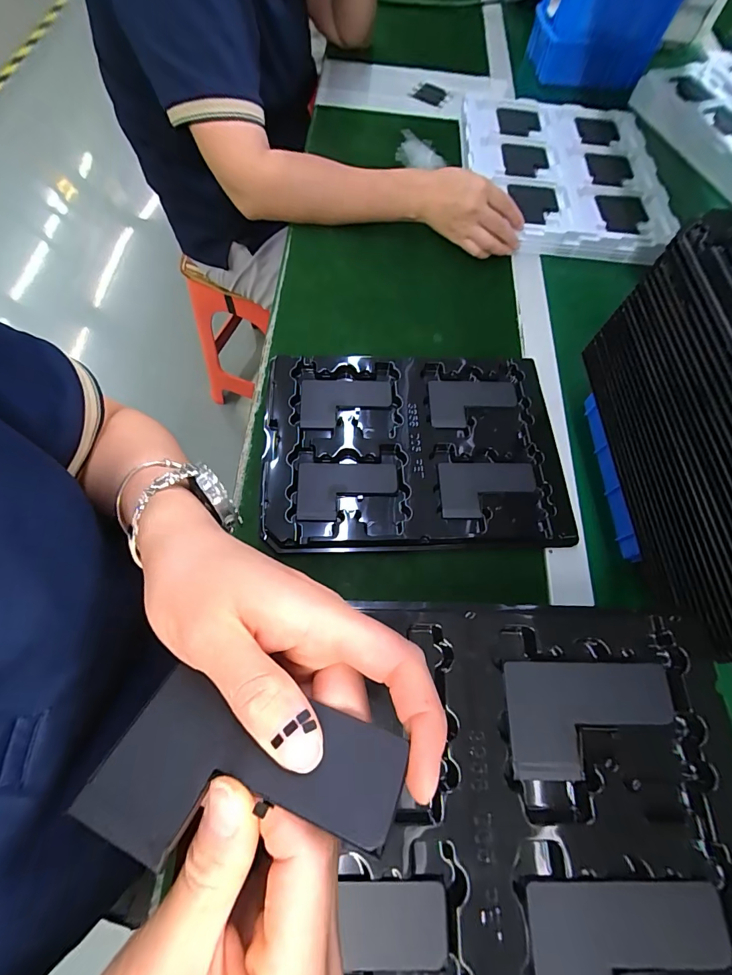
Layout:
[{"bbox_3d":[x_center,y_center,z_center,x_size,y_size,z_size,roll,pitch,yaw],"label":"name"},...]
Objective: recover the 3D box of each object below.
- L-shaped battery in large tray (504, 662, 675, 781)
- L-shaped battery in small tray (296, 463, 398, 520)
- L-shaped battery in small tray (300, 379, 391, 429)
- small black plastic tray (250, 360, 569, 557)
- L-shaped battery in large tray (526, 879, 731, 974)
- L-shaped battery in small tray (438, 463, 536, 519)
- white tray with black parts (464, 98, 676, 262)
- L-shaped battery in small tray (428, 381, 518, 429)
[{"bbox_3d":[0.127,0.130,0.226,0.092,0.004,0.057,1,67,-3],"label":"L-shaped battery in large tray"},{"bbox_3d":[-0.018,0.003,0.385,0.095,0.004,0.057,1,67,-3],"label":"L-shaped battery in small tray"},{"bbox_3d":[-0.021,-0.089,0.426,0.094,0.007,0.060,0,67,-3],"label":"L-shaped battery in small tray"},{"bbox_3d":[0.046,-0.041,0.405,0.290,0.020,0.207,-1,67,-4],"label":"small black plastic tray"},{"bbox_3d":[0.125,0.222,0.188,0.094,0.004,0.056,1,67,-3],"label":"L-shaped battery in large tray"},{"bbox_3d":[0.119,0.002,0.395,0.094,0.004,0.057,1,67,-3],"label":"L-shaped battery in small tray"},{"bbox_3d":[0.295,-0.481,0.602,0.289,0.027,0.348,6,67,-1],"label":"white tray with black parts"},{"bbox_3d":[0.117,-0.090,0.435,0.096,0.005,0.059,1,67,-3],"label":"L-shaped battery in small tray"}]

